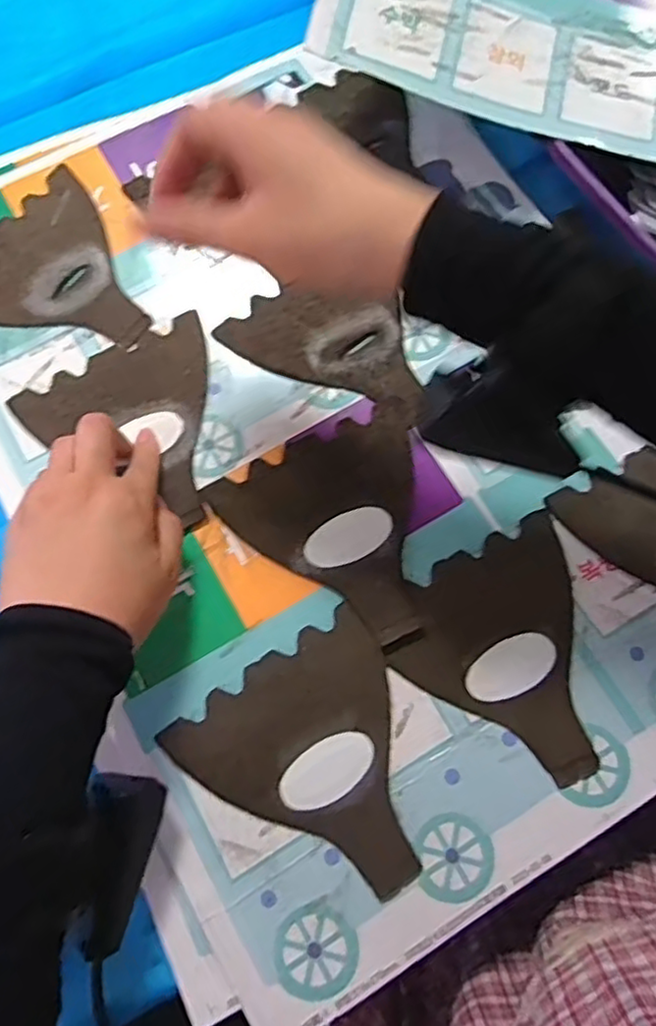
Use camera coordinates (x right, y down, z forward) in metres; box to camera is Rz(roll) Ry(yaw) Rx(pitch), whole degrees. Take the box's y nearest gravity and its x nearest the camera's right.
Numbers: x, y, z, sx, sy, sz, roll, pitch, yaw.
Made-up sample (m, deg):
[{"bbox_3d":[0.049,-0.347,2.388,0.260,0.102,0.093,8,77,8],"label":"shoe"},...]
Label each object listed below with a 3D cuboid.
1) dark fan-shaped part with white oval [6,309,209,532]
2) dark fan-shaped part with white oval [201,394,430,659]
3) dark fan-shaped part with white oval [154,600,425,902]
[{"bbox_3d":[-0.109,-0.048,0.396,0.119,0.006,0.126,-30,77,-8],"label":"dark fan-shaped part with white oval"},{"bbox_3d":[0.013,0.013,0.374,0.119,0.004,0.128,-26,73,-5],"label":"dark fan-shaped part with white oval"},{"bbox_3d":[-0.002,0.130,0.338,0.115,0.004,0.126,-34,76,-11],"label":"dark fan-shaped part with white oval"}]

